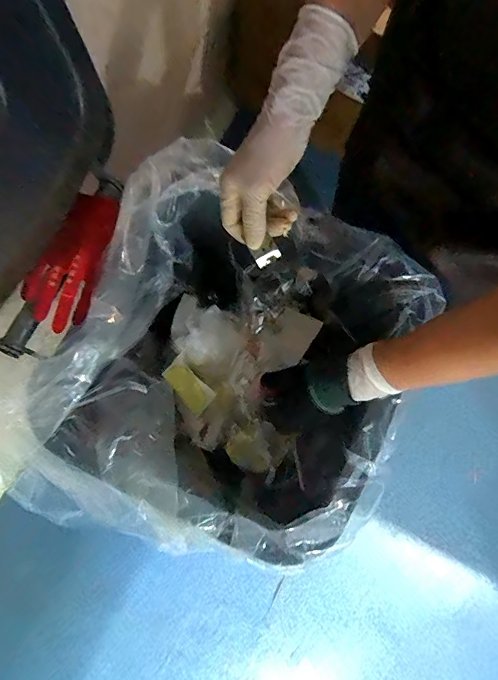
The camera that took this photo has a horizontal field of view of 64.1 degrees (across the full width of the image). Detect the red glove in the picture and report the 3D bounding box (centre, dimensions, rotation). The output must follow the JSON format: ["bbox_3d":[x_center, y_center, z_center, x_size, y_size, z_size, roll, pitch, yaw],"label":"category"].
[{"bbox_3d":[-0.208,-0.100,0.491,0.078,0.033,0.175,21,78,1],"label":"red glove"}]

